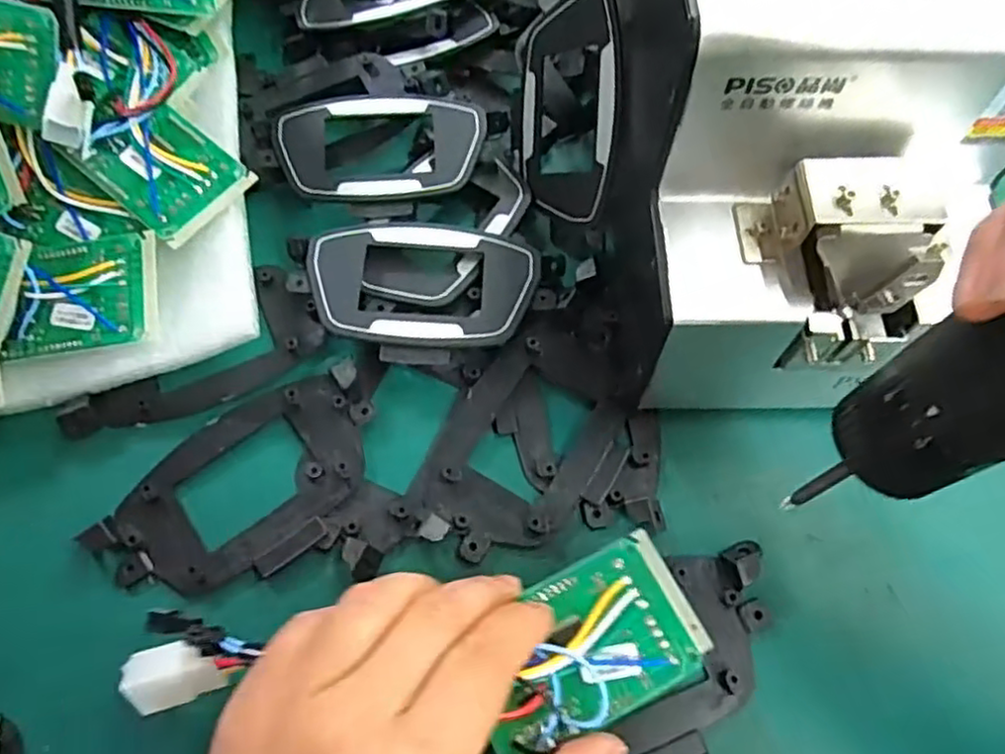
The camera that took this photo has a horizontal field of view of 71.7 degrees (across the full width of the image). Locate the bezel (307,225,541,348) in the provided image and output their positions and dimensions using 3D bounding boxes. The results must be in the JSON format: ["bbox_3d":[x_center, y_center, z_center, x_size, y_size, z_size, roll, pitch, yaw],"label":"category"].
[{"bbox_3d":[-0.036,-0.041,0.314,0.101,0.013,0.063,6,67,2],"label":"bezel"}]

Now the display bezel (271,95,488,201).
[{"bbox_3d":[-0.061,-0.115,0.344,0.102,0.007,0.064,-1,67,0],"label":"display bezel"}]

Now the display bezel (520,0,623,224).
[{"bbox_3d":[0.030,-0.123,0.324,0.009,0.065,0.099,-9,99,-39],"label":"display bezel"}]

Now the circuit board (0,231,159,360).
[{"bbox_3d":[-0.179,-0.037,0.297,0.063,0.011,0.048,-6,67,-3],"label":"circuit board"}]

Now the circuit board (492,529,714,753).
[{"bbox_3d":[0.028,0.090,0.235,0.078,0.015,0.049,-25,69,-10],"label":"circuit board"}]

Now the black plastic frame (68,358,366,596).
[{"bbox_3d":[-0.104,0.044,0.283,0.118,0.011,0.067,-36,71,-14],"label":"black plastic frame"}]

